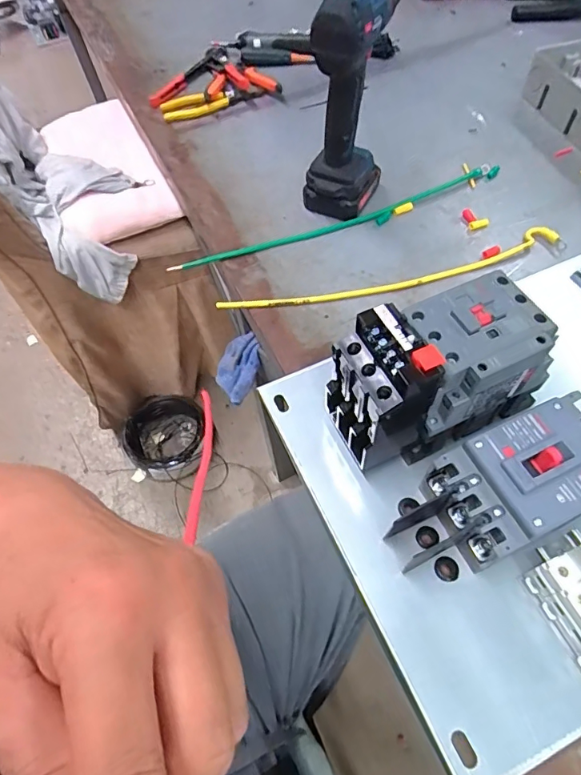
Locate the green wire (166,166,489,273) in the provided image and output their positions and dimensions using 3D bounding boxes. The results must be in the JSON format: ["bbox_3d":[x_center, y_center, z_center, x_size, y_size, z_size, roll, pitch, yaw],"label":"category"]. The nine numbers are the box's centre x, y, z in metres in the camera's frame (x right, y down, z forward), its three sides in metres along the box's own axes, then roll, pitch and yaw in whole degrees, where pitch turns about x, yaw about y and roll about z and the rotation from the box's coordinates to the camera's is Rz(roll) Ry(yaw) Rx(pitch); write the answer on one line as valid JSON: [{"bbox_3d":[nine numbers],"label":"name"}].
[{"bbox_3d":[0.061,-0.205,0.573,0.428,0.010,0.025,-21,59,-9],"label":"green wire"}]

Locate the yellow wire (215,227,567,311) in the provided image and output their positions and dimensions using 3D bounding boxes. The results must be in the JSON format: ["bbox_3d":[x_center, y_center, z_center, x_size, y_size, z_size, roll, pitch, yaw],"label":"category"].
[{"bbox_3d":[0.114,-0.126,0.521,0.392,0.007,0.038,-13,58,-4],"label":"yellow wire"}]

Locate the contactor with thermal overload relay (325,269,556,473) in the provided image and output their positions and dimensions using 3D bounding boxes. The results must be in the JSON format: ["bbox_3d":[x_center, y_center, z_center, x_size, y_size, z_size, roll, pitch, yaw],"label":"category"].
[{"bbox_3d":[0.111,-0.005,0.365,0.154,0.137,0.079,-22,59,-10],"label":"contactor with thermal overload relay"}]

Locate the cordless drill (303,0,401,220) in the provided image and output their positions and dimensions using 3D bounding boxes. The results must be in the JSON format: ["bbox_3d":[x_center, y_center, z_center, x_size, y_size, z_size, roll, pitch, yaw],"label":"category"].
[{"bbox_3d":[0.072,-0.323,0.524,0.074,0.215,0.145,17,60,14],"label":"cordless drill"}]

